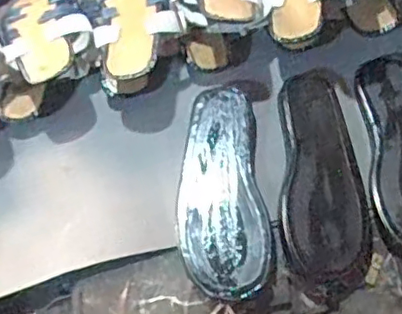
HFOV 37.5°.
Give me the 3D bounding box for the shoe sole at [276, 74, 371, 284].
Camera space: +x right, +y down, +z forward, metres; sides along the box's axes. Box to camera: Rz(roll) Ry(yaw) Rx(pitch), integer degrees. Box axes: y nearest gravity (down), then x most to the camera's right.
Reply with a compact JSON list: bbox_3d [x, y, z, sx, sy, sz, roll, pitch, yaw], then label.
[{"bbox_3d":[0.141,0.013,0.691,0.104,0.022,0.252,-2,60,2],"label":"shoe sole"}]

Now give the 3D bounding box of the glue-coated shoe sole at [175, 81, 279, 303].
[{"bbox_3d":[0.022,0.039,0.681,0.102,0.038,0.248,-8,61,0],"label":"glue-coated shoe sole"}]

